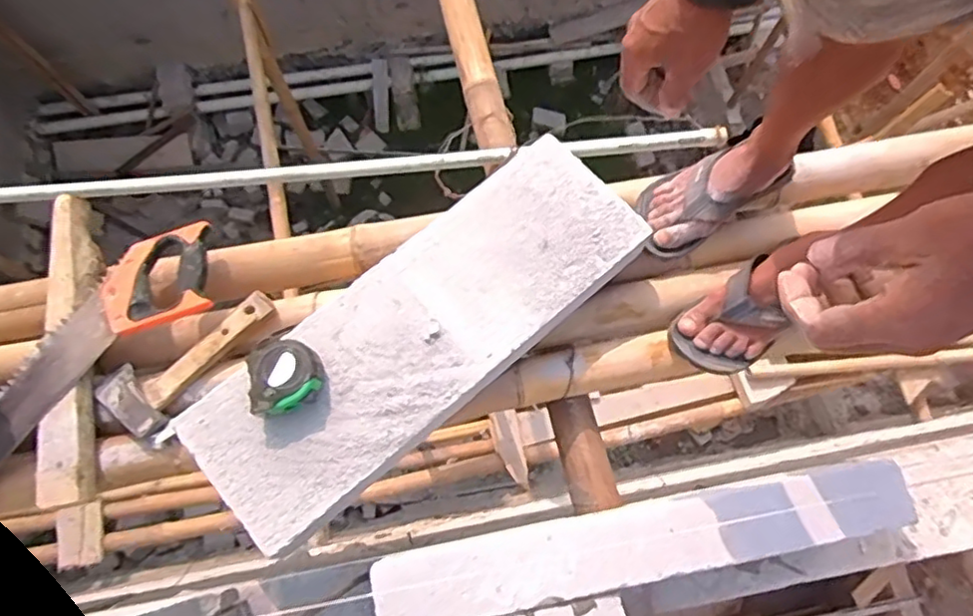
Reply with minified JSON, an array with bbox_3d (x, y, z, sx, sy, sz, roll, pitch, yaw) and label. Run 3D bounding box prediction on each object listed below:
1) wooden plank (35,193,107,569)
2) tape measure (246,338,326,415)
[{"bbox_3d":[-0.530,0.055,0.821,0.068,0.041,0.455,-9,73,-4],"label":"wooden plank"},{"bbox_3d":[-0.230,0.077,0.733,0.081,0.032,0.081,0,72,-1],"label":"tape measure"}]

